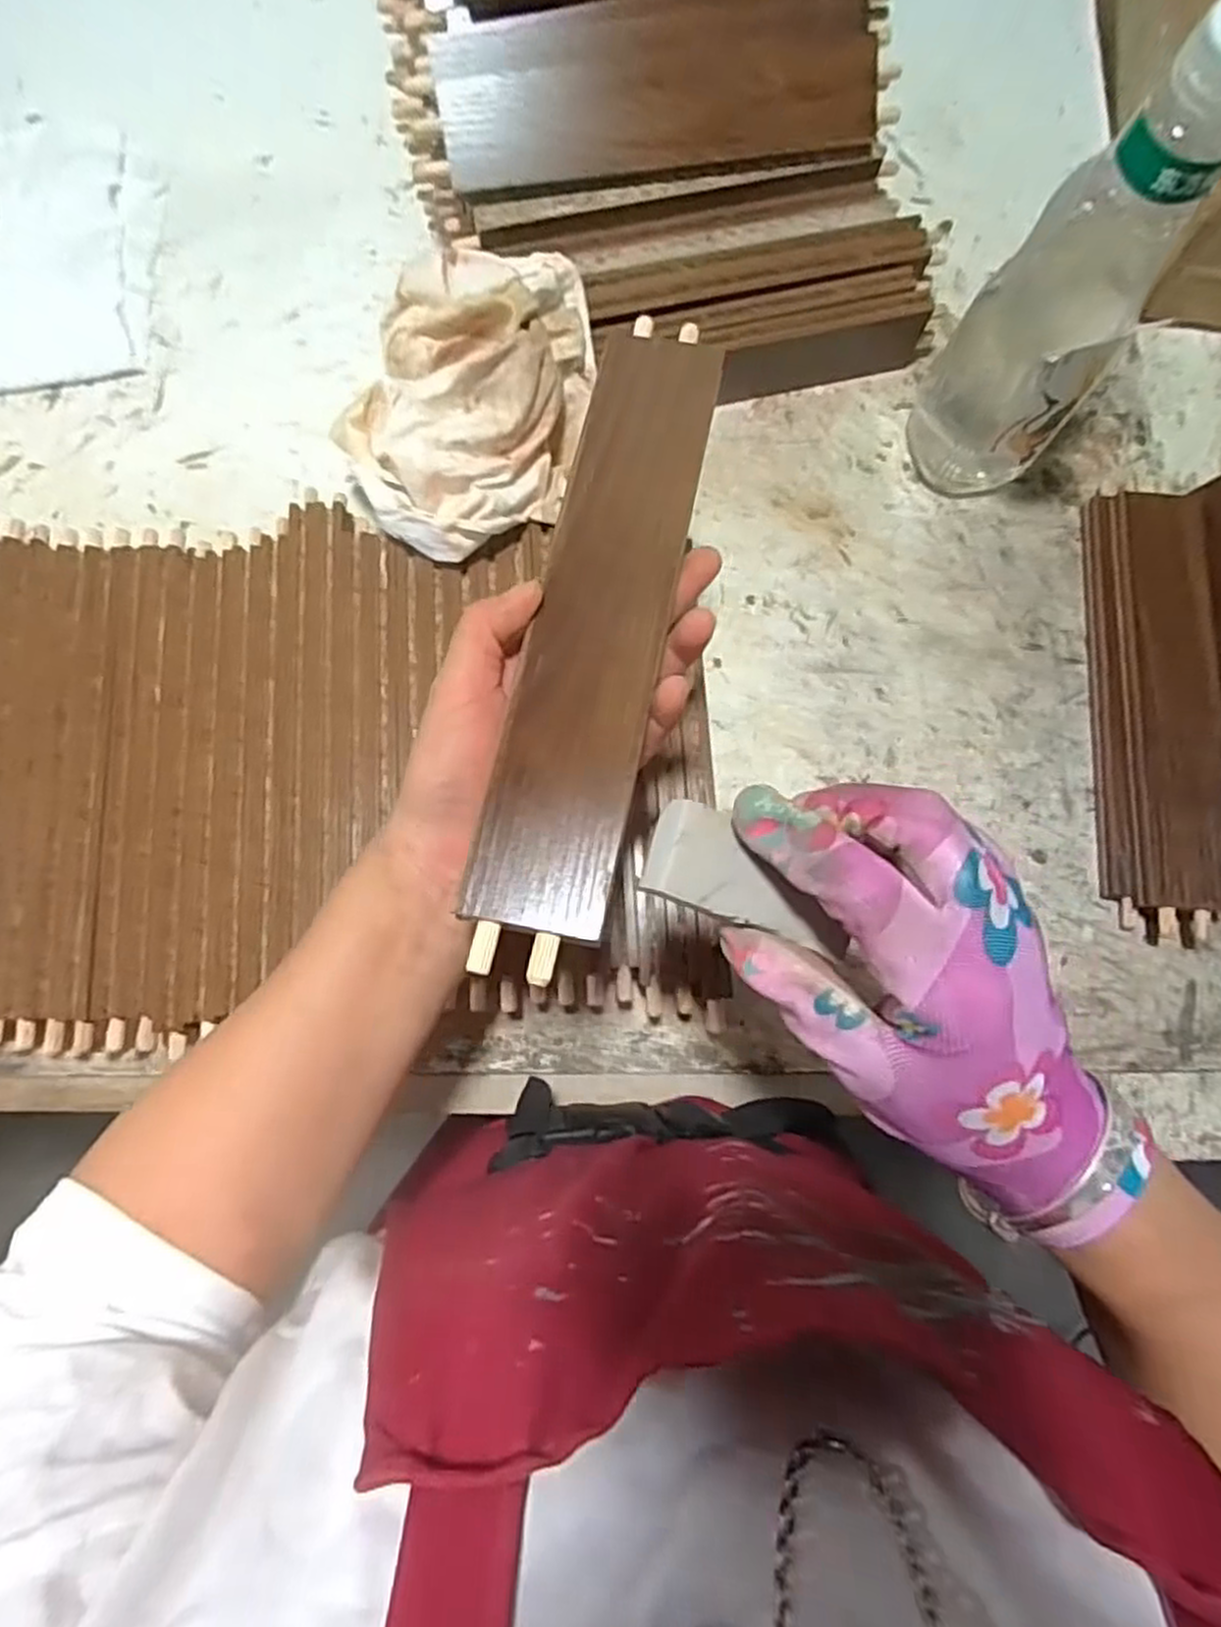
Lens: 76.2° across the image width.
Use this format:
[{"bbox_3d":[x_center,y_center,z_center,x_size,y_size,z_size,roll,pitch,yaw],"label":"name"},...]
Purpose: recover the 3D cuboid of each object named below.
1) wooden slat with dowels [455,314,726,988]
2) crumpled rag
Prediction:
[{"bbox_3d":[-0.002,-0.077,0.293,0.049,0.010,0.270,11,72,1],"label":"wooden slat with dowels"},{"bbox_3d":[-0.080,-0.231,0.423,0.133,0.058,0.179,2,79,-1],"label":"crumpled rag"}]

